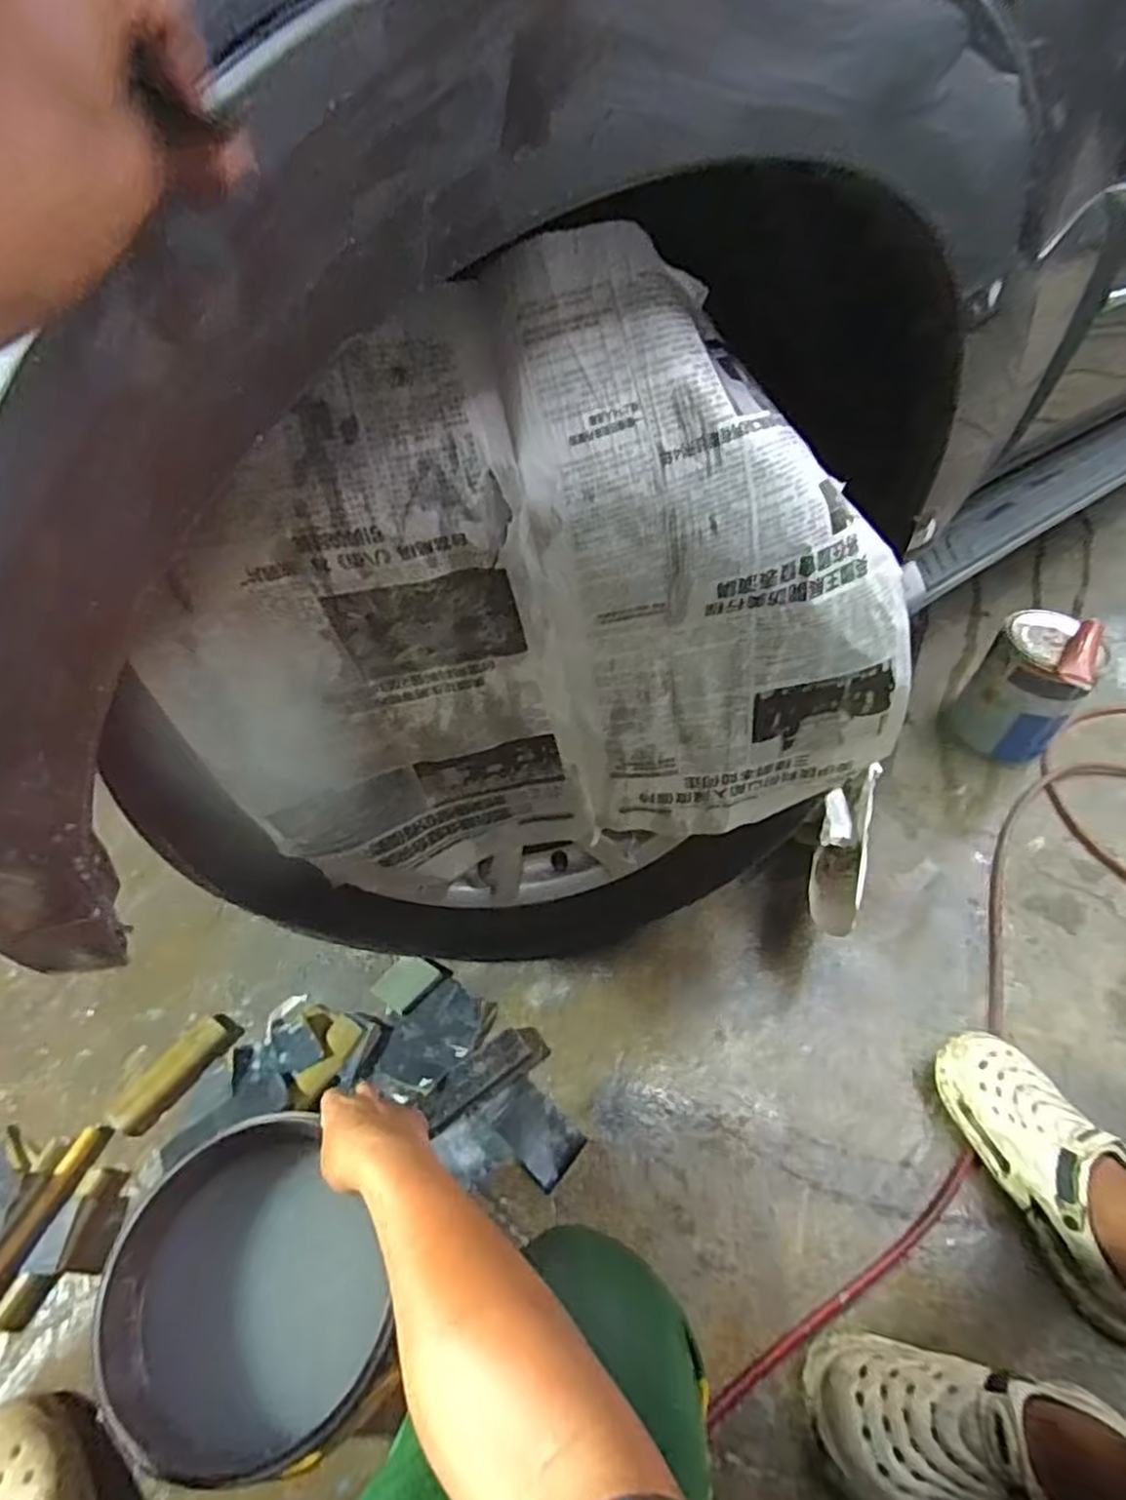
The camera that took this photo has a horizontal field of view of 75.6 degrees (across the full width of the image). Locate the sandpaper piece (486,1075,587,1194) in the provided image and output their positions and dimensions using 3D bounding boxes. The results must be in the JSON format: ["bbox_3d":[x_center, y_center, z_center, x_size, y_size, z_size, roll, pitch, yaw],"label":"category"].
[{"bbox_3d":[-0.031,0.445,0.847,0.108,0.012,0.072,34,55,31],"label":"sandpaper piece"}]

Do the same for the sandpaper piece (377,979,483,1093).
[{"bbox_3d":[-0.162,0.360,0.916,0.094,0.004,0.139,23,43,23],"label":"sandpaper piece"}]

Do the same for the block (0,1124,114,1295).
[{"bbox_3d":[-0.552,0.486,0.771,0.037,0.022,0.167,15,54,10],"label":"block"}]

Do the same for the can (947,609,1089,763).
[{"bbox_3d":[0.782,-0.103,1.233,0.164,0.197,0.192,36,60,23],"label":"can"}]

